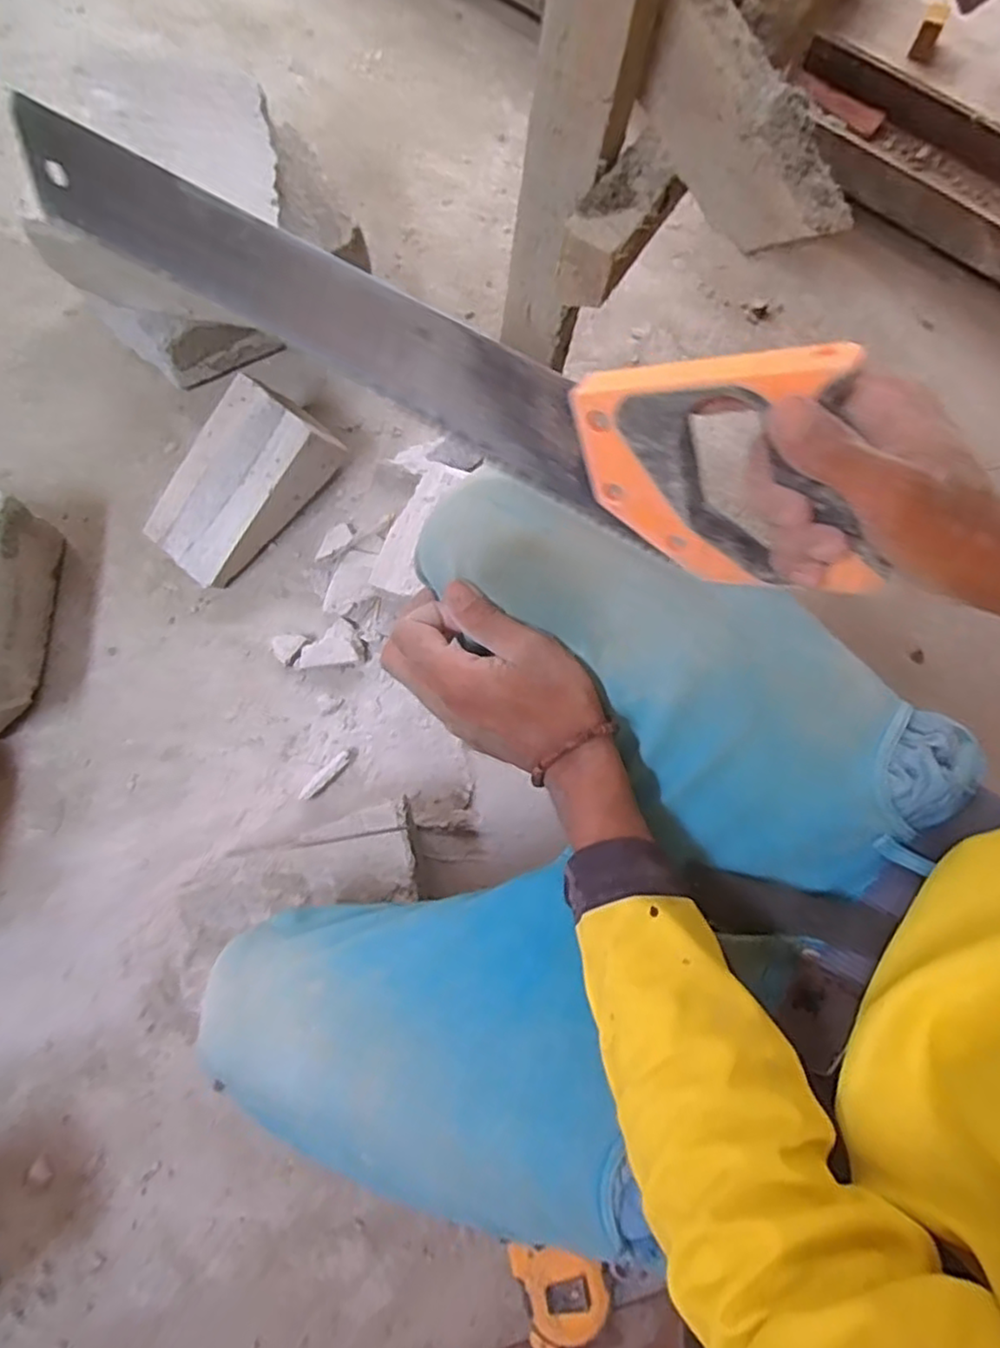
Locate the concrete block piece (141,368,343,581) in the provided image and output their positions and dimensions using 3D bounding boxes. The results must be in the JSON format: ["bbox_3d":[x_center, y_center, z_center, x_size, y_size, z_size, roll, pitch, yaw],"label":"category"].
[{"bbox_3d":[-0.276,-0.204,0.726,0.102,0.103,0.211,42,81,8],"label":"concrete block piece"}]

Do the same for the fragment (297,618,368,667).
[{"bbox_3d":[-0.180,-0.032,0.728,0.069,0.023,0.048,-11,78,-2],"label":"fragment"}]

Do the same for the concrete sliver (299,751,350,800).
[{"bbox_3d":[-0.178,0.103,0.697,0.014,0.004,0.062,44,81,8],"label":"concrete sliver"}]

